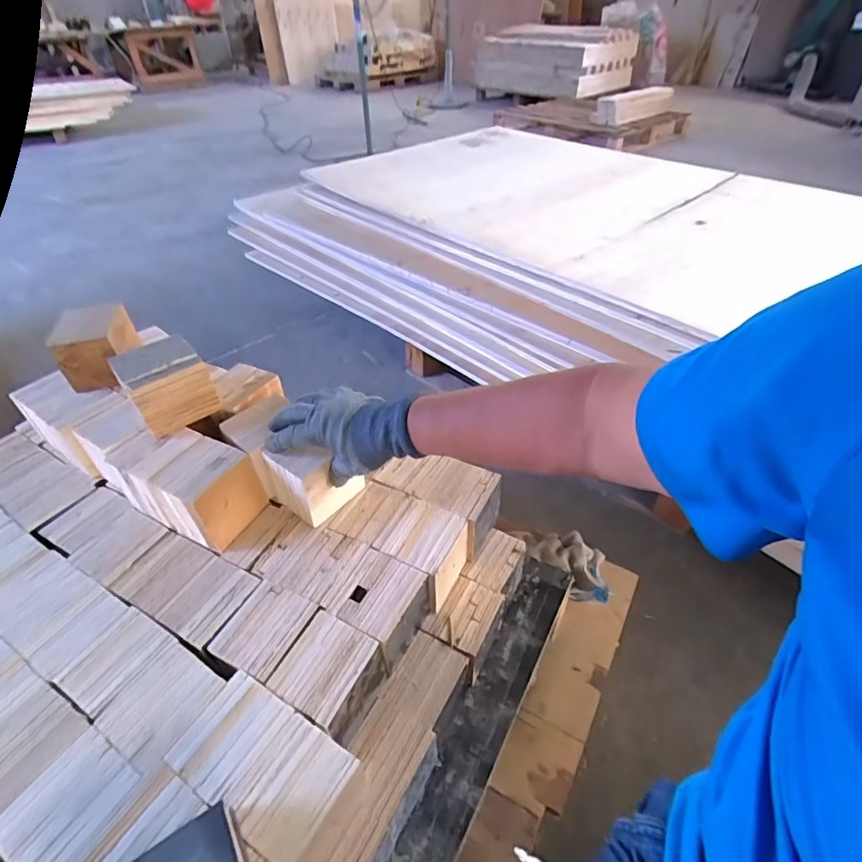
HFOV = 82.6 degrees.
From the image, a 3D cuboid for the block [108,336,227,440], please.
[{"bbox_3d":[-0.335,-0.062,0.620,0.091,0.084,0.086,-29,49,-28],"label":"block"}]

